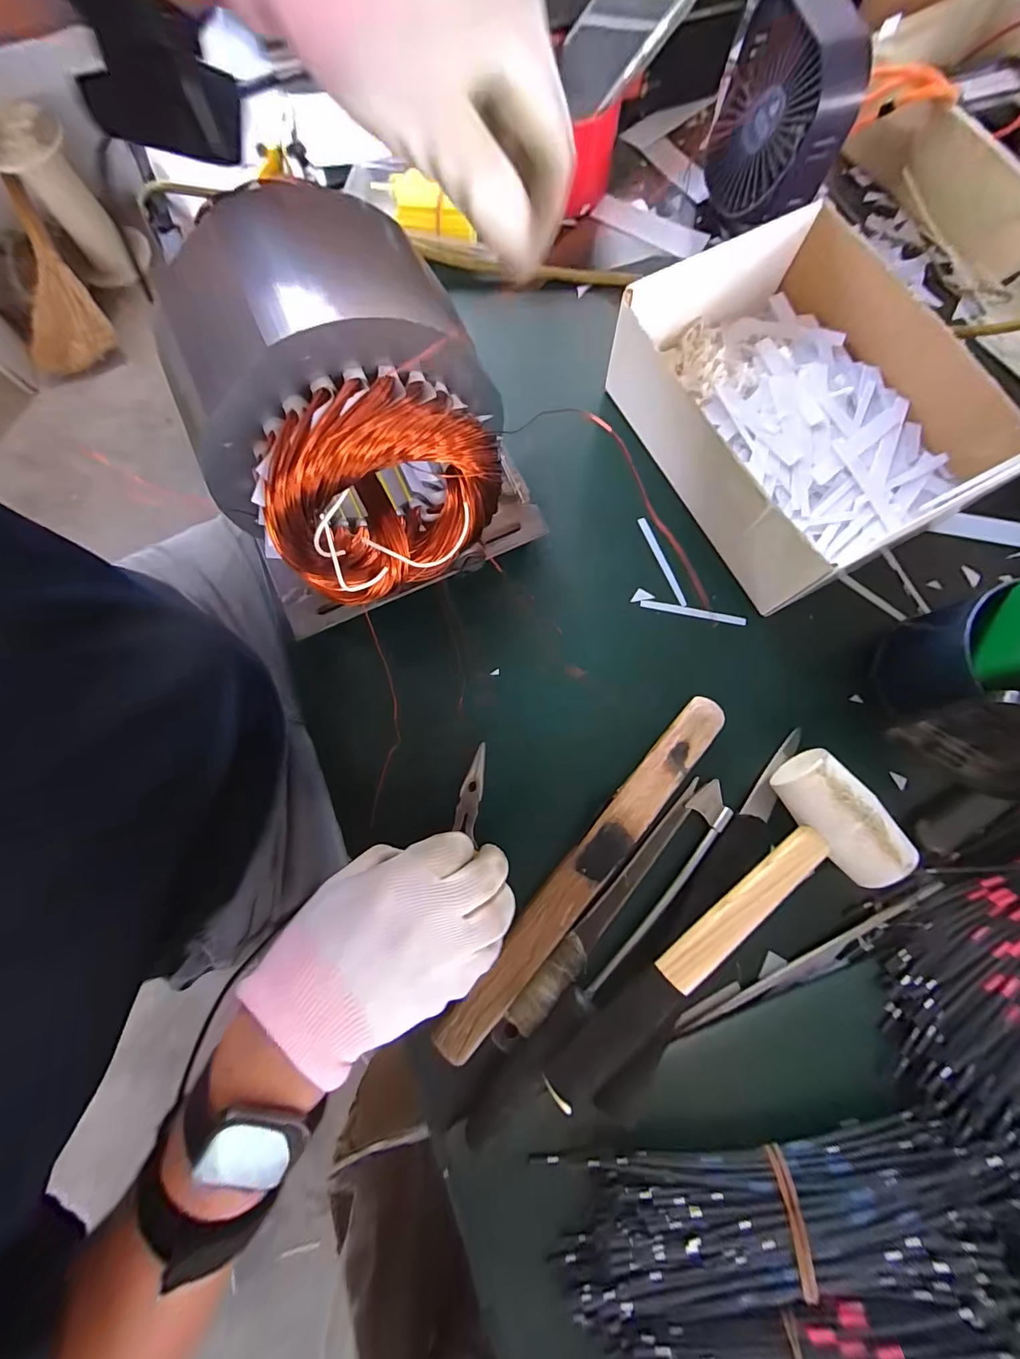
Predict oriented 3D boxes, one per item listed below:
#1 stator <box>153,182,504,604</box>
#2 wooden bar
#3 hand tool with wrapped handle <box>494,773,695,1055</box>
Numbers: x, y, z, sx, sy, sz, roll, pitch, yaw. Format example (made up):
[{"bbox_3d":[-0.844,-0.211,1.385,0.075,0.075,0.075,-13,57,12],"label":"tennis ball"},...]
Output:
[{"bbox_3d":[-0.087,-0.126,0.236,0.129,0.119,0.124,-24,79,-3],"label":"stator"},{"bbox_3d":[0.051,0.122,0.300,0.028,0.018,0.274,39,82,8],"label":"wooden bar"},{"bbox_3d":[0.064,0.153,0.299,0.021,0.017,0.206,43,83,9],"label":"hand tool with wrapped handle"}]

